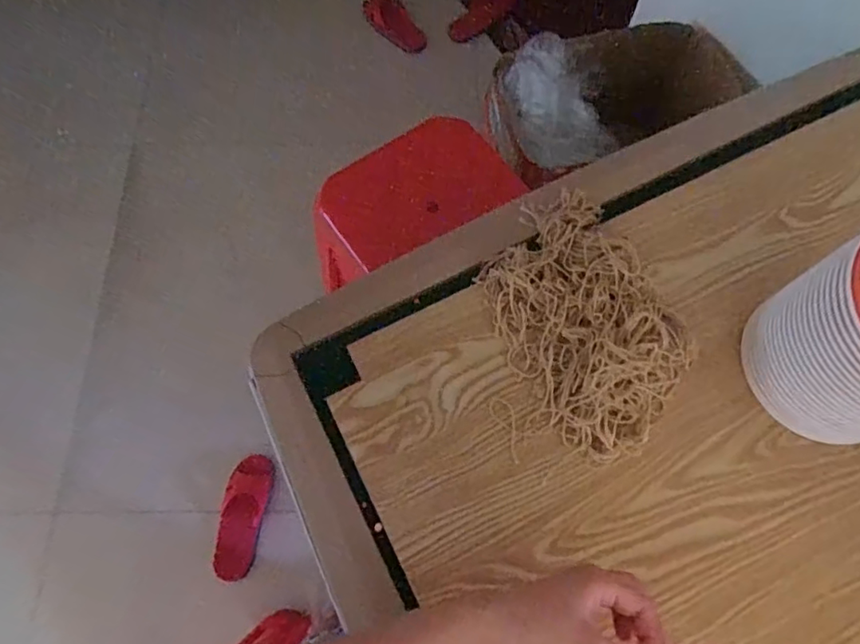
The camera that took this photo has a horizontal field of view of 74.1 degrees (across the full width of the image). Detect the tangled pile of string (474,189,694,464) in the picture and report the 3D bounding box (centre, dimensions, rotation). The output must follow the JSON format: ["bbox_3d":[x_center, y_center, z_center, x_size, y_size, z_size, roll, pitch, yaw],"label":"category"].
[{"bbox_3d":[0.160,-0.008,0.589,0.174,0.045,0.273,-27,71,-9],"label":"tangled pile of string"}]

